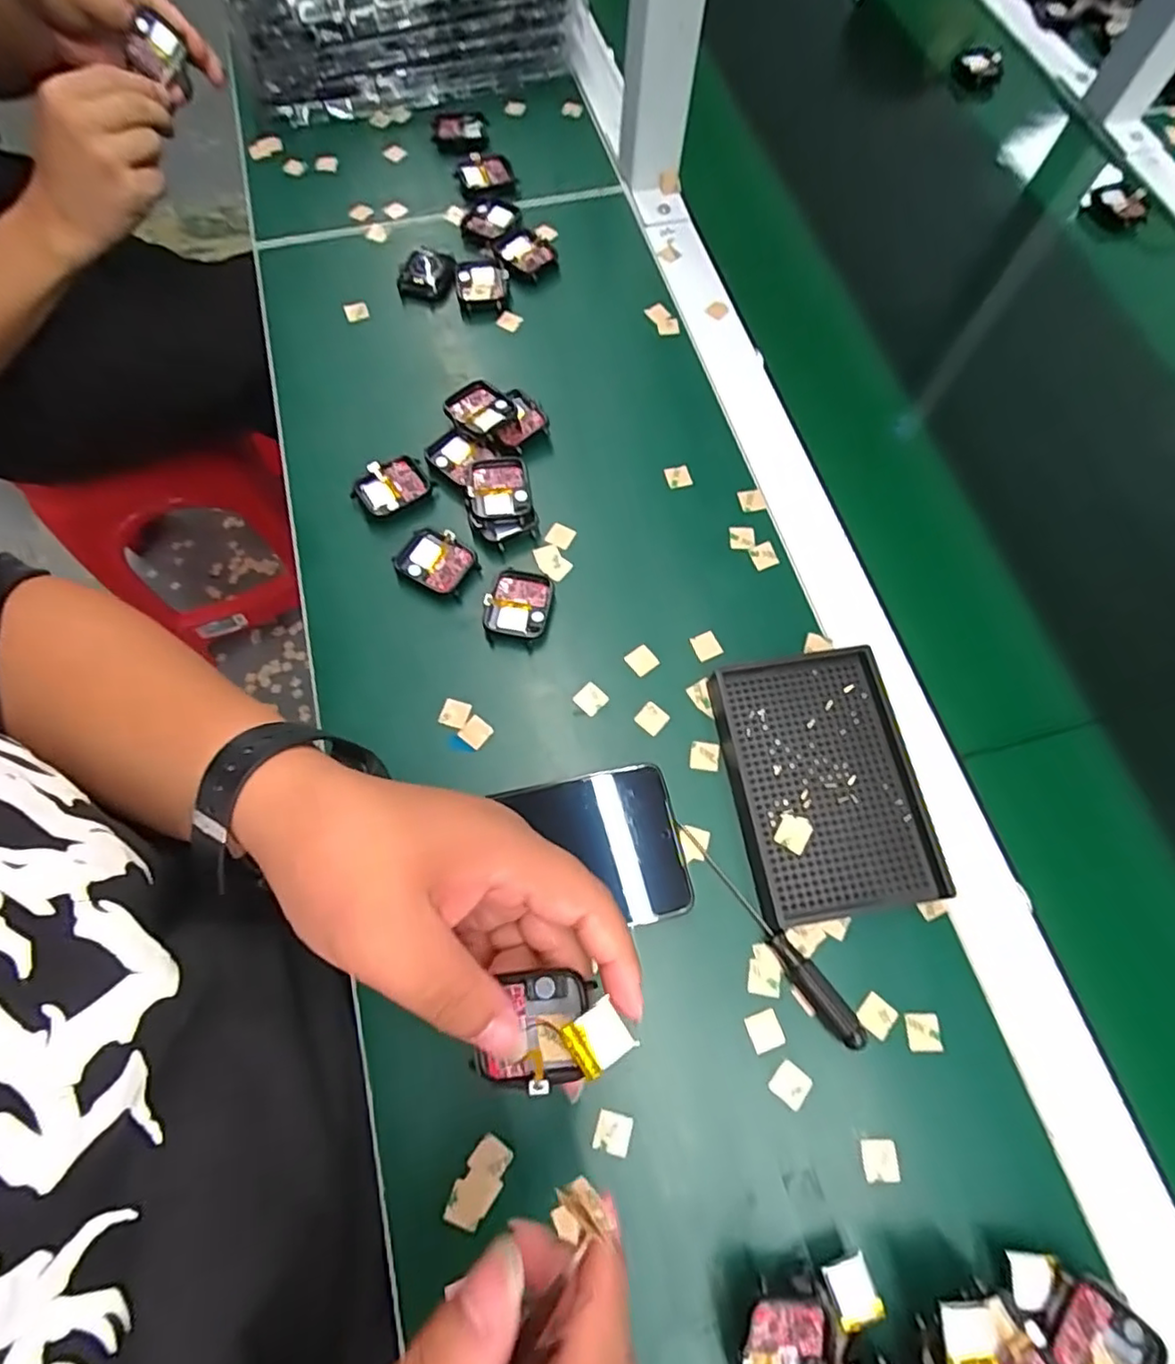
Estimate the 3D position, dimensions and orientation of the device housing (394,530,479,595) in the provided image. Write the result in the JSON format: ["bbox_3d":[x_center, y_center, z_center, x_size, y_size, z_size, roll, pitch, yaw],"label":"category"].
[{"bbox_3d":[-0.093,-0.075,0.385,0.047,0.012,0.035,22,71,6],"label":"device housing"}]

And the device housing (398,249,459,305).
[{"bbox_3d":[-0.118,-0.303,0.471,0.041,0.012,0.043,1,70,-2],"label":"device housing"}]

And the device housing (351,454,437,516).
[{"bbox_3d":[-0.124,-0.125,0.404,0.047,0.011,0.036,-30,73,-12],"label":"device housing"}]

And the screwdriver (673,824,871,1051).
[{"bbox_3d":[0.089,0.123,0.313,0.013,0.013,0.125,-36,75,-14],"label":"screwdriver"}]

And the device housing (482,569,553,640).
[{"bbox_3d":[-0.041,-0.046,0.377,0.038,0.012,0.042,11,70,2],"label":"device housing"}]

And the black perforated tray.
[{"bbox_3d":[0.125,0.053,0.337,0.092,0.021,0.136,-9,70,-5],"label":"black perforated tray"}]

